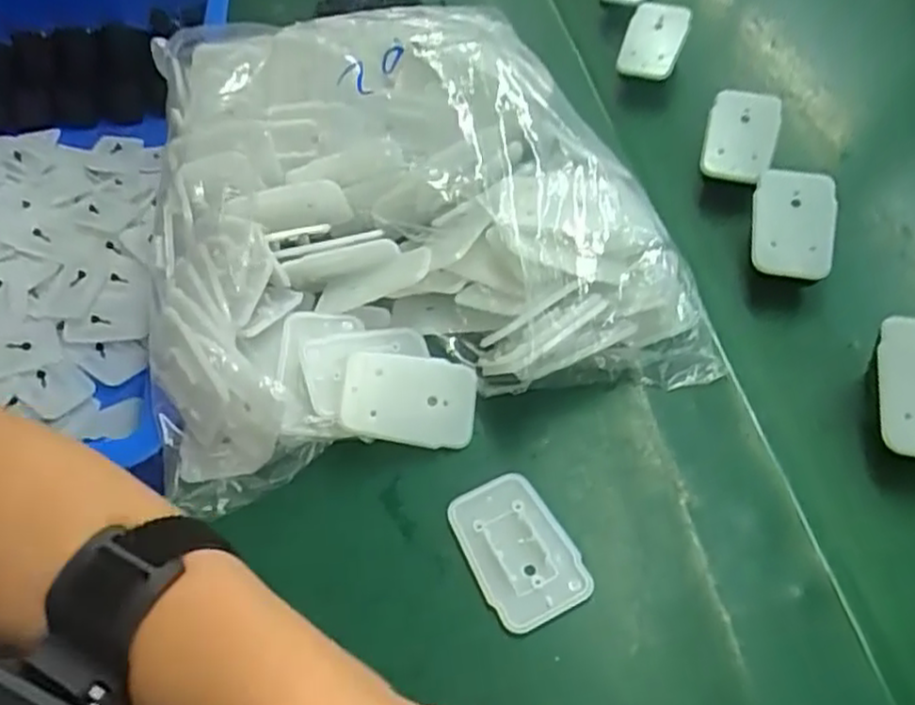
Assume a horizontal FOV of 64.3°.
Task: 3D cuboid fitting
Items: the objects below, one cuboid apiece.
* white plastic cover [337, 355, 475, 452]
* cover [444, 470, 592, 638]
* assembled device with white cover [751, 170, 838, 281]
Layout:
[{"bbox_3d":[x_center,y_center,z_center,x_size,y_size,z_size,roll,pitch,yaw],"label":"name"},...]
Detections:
[{"bbox_3d":[-0.024,0.024,0.365,0.066,0.004,0.043,9,82,-12],"label":"white plastic cover"},{"bbox_3d":[0.027,0.088,0.329,0.044,0.005,0.068,-22,53,-13],"label":"cover"},{"bbox_3d":[0.190,-0.073,0.412,0.044,0.013,0.061,9,80,12],"label":"assembled device with white cover"}]

